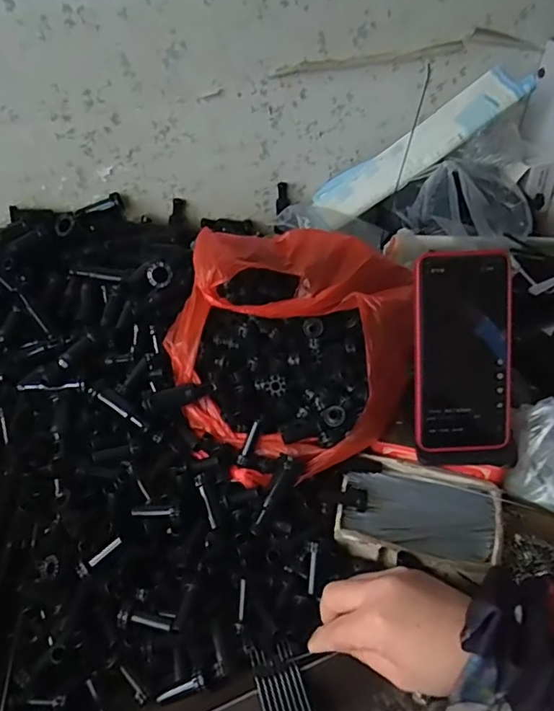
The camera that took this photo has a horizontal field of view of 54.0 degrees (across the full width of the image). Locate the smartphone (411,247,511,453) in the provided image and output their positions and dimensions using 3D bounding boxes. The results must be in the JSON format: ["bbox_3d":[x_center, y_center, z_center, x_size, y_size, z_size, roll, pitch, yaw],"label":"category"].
[{"bbox_3d":[0.152,-0.002,0.444,0.077,0.161,0.013,-4,7,-3],"label":"smartphone"}]

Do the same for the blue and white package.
[{"bbox_3d":[0.185,-0.274,0.713,0.300,0.034,0.075,-34,47,4],"label":"blue and white package"}]

